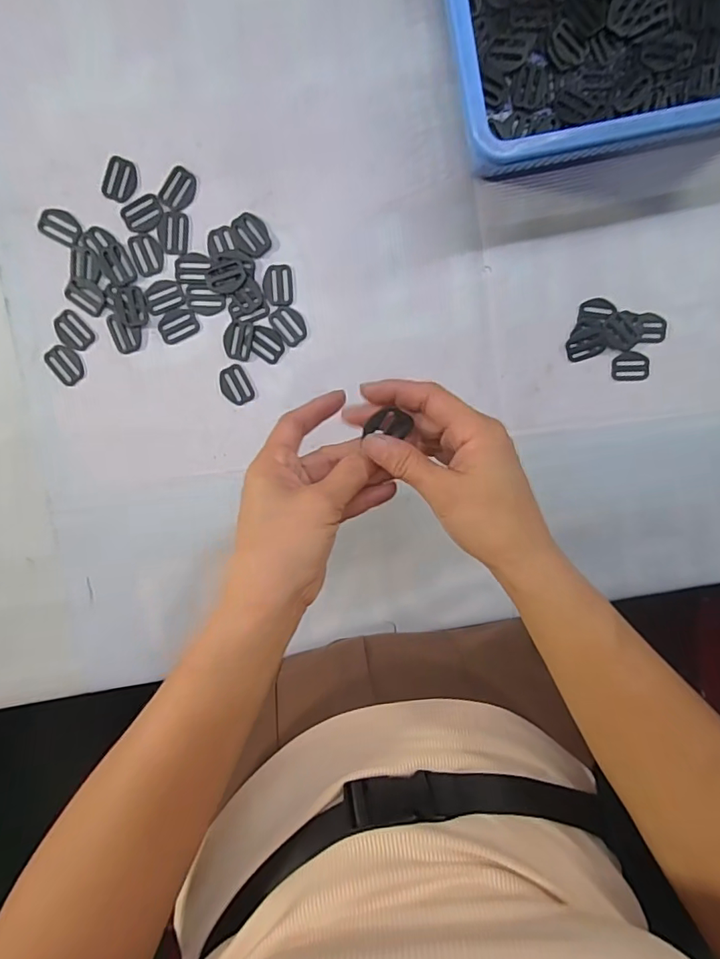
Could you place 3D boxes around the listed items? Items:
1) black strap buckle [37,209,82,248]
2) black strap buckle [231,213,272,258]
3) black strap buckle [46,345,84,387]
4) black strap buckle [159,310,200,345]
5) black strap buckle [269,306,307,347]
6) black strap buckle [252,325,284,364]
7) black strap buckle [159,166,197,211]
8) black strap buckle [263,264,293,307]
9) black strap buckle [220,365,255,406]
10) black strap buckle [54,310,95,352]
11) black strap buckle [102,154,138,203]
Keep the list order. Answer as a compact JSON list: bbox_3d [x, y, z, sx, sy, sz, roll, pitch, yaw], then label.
[{"bbox_3d":[-0.240,-0.203,0.405,0.033,0.004,0.024,27,96,-6],"label":"black strap buckle"},{"bbox_3d":[-0.088,-0.199,0.409,0.027,0.004,0.033,-31,98,2],"label":"black strap buckle"},{"bbox_3d":[-0.244,-0.096,0.419,0.025,0.004,0.033,-31,98,2],"label":"black strap buckle"},{"bbox_3d":[-0.151,-0.128,0.420,0.032,0.004,0.025,-23,98,1],"label":"black strap buckle"},{"bbox_3d":[-0.058,-0.129,0.421,0.024,0.004,0.032,-39,98,3],"label":"black strap buckle"},{"bbox_3d":[-0.078,-0.113,0.422,0.030,0.004,0.024,36,95,-7],"label":"black strap buckle"},{"bbox_3d":[-0.145,-0.233,0.403,0.023,0.004,0.032,30,95,-6],"label":"black strap buckle"},{"bbox_3d":[-0.068,-0.161,0.417,0.024,0.004,0.032,-3,98,-2],"label":"black strap buckle"},{"bbox_3d":[-0.104,-0.080,0.425,0.023,0.004,0.032,-31,98,2],"label":"black strap buckle"},{"bbox_3d":[-0.237,-0.122,0.415,0.025,0.004,0.032,-42,97,3],"label":"black strap buckle"},{"bbox_3d":[-0.191,-0.238,0.400,0.022,0.004,0.033,19,96,-5],"label":"black strap buckle"}]

